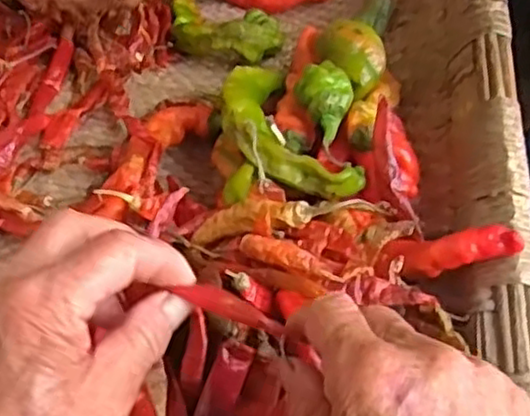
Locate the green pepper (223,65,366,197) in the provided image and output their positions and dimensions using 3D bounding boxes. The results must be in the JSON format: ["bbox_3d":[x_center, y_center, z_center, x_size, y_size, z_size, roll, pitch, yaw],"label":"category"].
[{"bbox_3d":[0.007,-0.050,0.432,0.057,0.026,0.125,-21,52,-16],"label":"green pepper"}]

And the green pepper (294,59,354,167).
[{"bbox_3d":[0.036,-0.060,0.430,0.034,0.033,0.054,1,49,2],"label":"green pepper"}]

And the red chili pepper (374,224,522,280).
[{"bbox_3d":[0.094,0.022,0.362,0.071,0.018,0.018,-13,44,27],"label":"red chili pepper"}]

